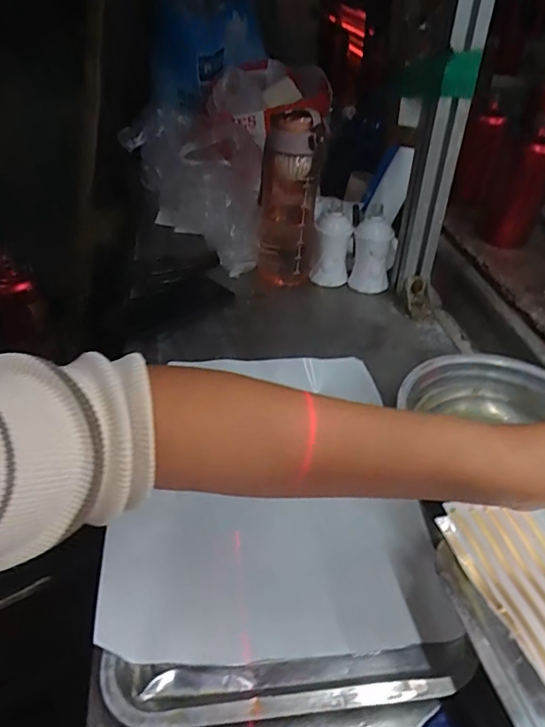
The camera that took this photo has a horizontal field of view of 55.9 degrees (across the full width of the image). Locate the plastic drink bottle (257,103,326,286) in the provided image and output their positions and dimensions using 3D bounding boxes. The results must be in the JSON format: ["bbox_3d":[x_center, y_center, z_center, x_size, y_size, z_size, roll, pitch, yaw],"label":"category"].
[{"bbox_3d":[0.021,-0.222,0.707,0.080,0.230,0.066,3,40,-1],"label":"plastic drink bottle"}]

